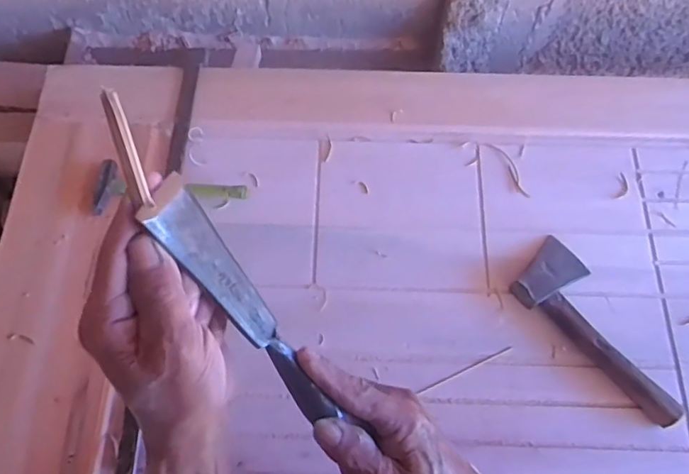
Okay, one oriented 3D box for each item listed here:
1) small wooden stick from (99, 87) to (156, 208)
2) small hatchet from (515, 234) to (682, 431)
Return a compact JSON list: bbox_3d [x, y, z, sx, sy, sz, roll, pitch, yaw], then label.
[{"bbox_3d":[-0.112,-0.045,0.281,0.010,0.004,0.060,-14,110,-8],"label":"small wooden stick"},{"bbox_3d":[0.374,0.125,0.776,0.119,0.028,0.275,-38,71,-17],"label":"small hatchet"}]

